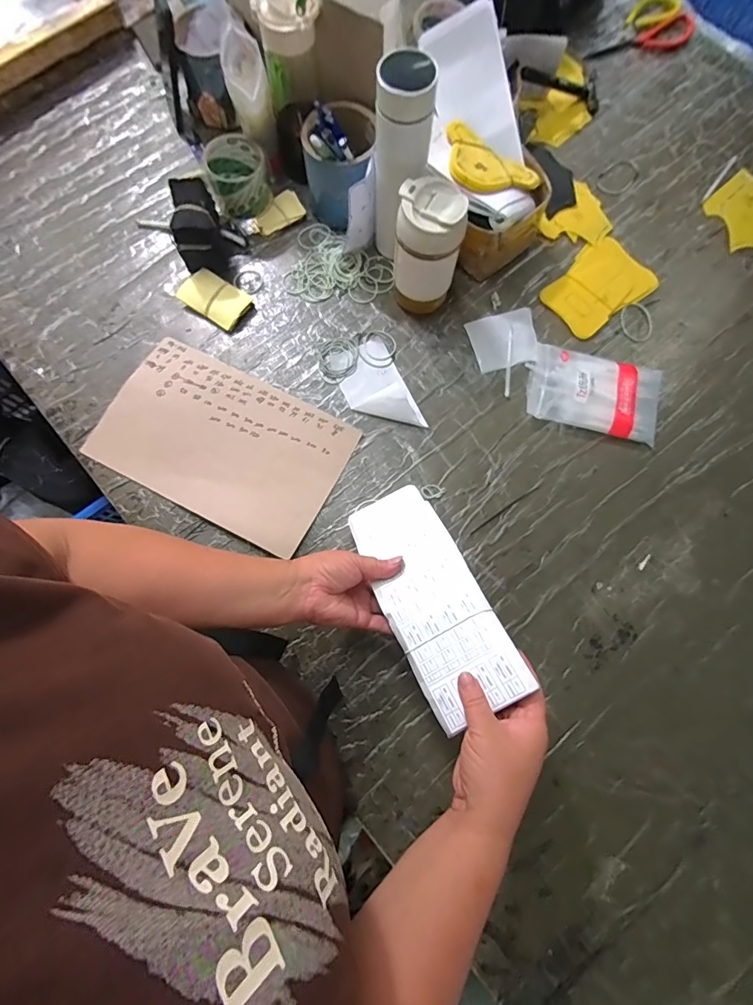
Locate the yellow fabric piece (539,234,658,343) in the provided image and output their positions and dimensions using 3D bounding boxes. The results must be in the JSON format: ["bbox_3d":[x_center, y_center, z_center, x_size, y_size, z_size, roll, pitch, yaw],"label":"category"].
[{"bbox_3d":[0.327,-0.322,0.655,0.147,0.005,0.111,-36,80,-7],"label":"yellow fabric piece"}]

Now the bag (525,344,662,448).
[{"bbox_3d":[0.300,-0.152,0.612,0.176,0.023,0.107,15,78,3],"label":"bag"}]

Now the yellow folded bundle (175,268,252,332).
[{"bbox_3d":[-0.234,-0.293,0.633,0.091,0.020,0.057,32,79,7],"label":"yellow folded bundle"}]

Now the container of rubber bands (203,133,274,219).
[{"bbox_3d":[-0.197,-0.468,0.644,0.083,0.070,0.086,0,78,-1],"label":"container of rubber bands"}]

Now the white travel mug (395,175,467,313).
[{"bbox_3d":[0.066,-0.323,0.576,0.082,0.157,0.070,0,77,0],"label":"white travel mug"}]

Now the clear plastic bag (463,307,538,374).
[{"bbox_3d":[0.186,-0.235,0.639,0.096,0.006,0.084,-17,78,-4],"label":"clear plastic bag"}]

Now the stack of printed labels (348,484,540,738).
[{"bbox_3d":[0.050,0.086,0.451,0.093,0.022,0.249,-31,53,6],"label":"stack of printed labels"}]

